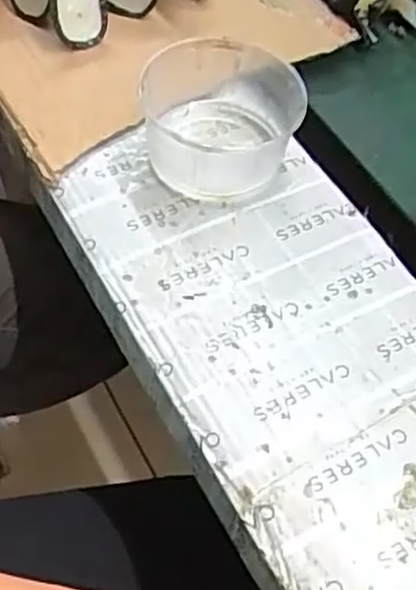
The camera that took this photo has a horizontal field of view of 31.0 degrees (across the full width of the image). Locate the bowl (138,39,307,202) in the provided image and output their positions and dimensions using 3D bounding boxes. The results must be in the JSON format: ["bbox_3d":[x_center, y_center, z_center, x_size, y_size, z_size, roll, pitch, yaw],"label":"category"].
[{"bbox_3d":[0.010,-0.131,0.555,0.112,0.057,0.118,1,57,-5],"label":"bowl"}]

